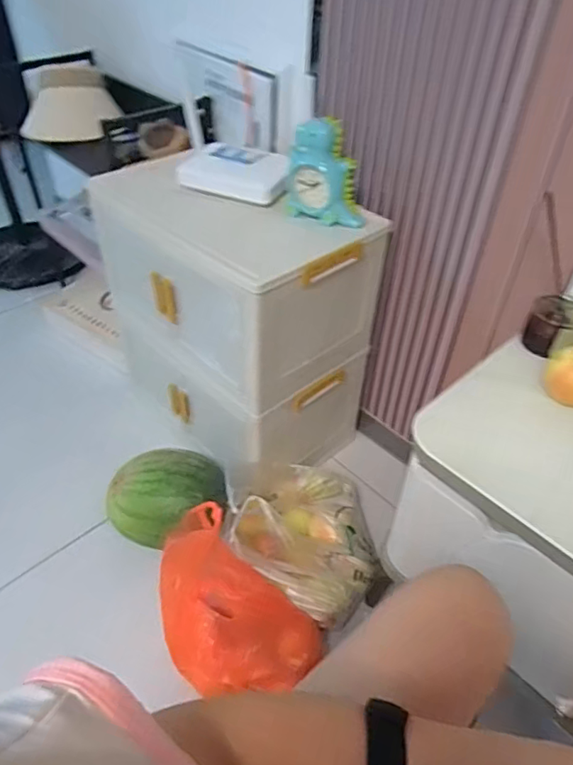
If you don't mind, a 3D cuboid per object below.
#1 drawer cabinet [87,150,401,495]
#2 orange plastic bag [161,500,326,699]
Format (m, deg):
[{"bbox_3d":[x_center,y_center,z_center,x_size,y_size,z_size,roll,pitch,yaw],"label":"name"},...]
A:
[{"bbox_3d":[-0.106,-0.124,1.074,0.481,0.493,0.311,33,51,28],"label":"drawer cabinet"},{"bbox_3d":[-0.082,0.344,0.809,0.245,0.202,0.172,23,47,20],"label":"orange plastic bag"}]

